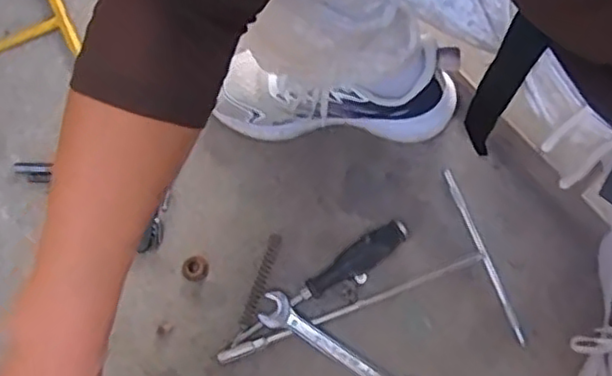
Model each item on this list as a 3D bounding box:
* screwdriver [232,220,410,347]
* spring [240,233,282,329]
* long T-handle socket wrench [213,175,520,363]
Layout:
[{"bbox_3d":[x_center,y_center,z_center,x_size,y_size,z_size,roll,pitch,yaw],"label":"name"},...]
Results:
[{"bbox_3d":[0.018,0.098,0.665,0.206,0.034,0.030,-35,79,-10],"label":"screwdriver"},{"bbox_3d":[-0.047,0.095,0.680,0.014,0.011,0.100,18,75,3],"label":"spring"},{"bbox_3d":[0.054,0.118,0.672,0.296,0.012,0.186,-20,77,-7],"label":"long T-handle socket wrench"}]

